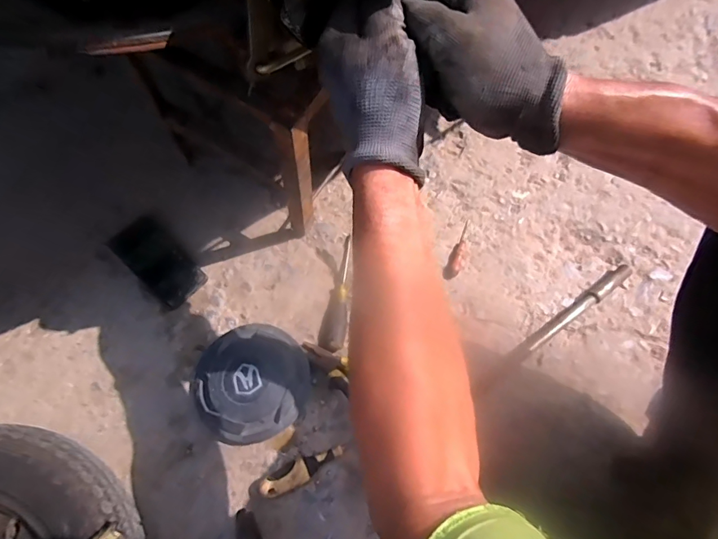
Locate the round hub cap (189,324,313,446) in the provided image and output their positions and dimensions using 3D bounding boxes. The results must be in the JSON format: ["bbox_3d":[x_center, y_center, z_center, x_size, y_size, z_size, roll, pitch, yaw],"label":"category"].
[{"bbox_3d":[-0.155,0.163,0.604,0.165,0.048,0.157,1,69,-3],"label":"round hub cap"}]

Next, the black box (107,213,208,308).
[{"bbox_3d":[-0.324,-0.015,0.682,0.154,0.029,0.081,41,73,12],"label":"black box"}]

